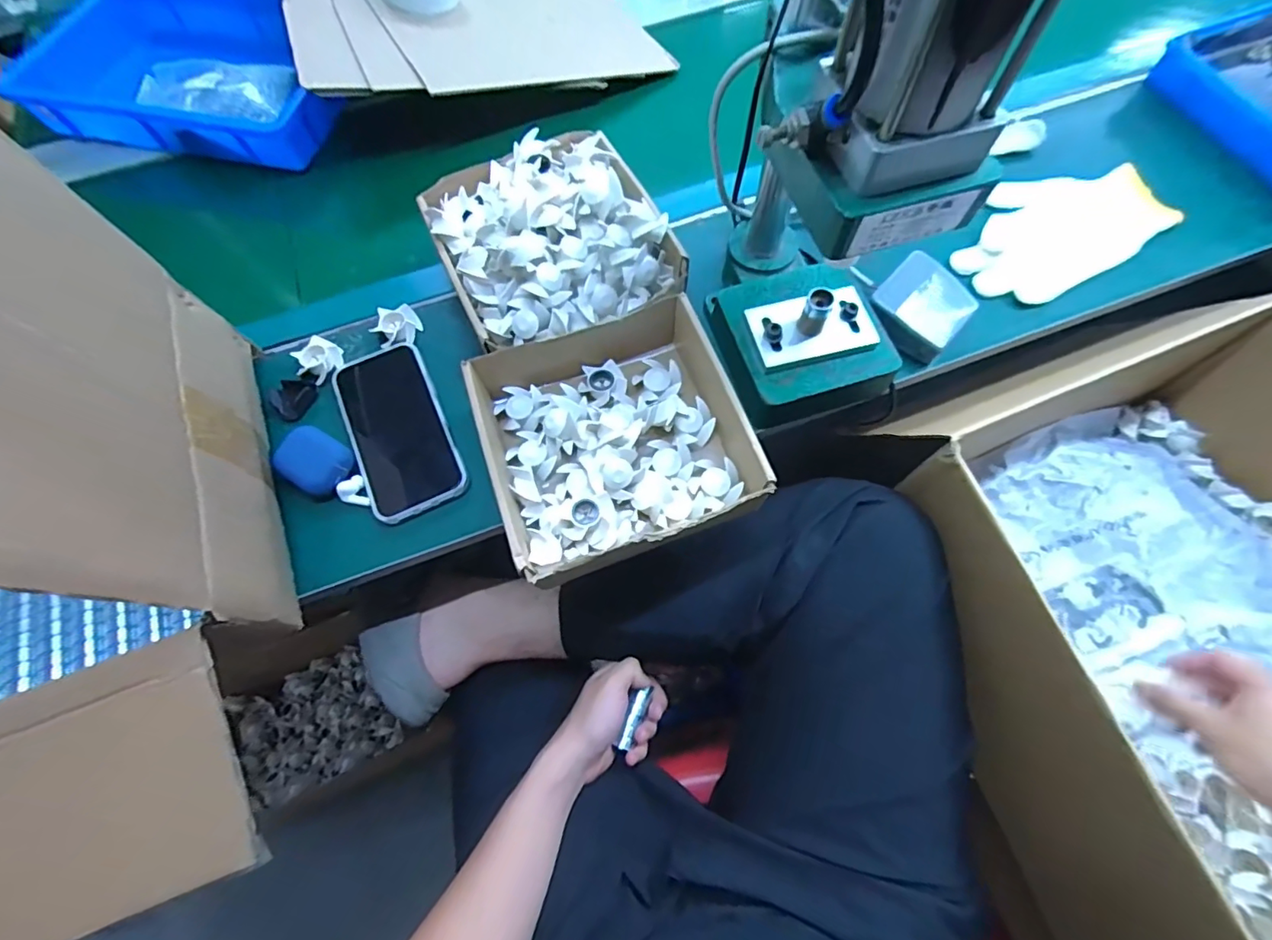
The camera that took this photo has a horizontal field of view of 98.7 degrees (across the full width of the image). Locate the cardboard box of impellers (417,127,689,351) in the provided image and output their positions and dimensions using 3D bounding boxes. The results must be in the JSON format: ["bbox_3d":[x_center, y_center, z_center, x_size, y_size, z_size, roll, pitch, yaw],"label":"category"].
[{"bbox_3d":[-0.082,-0.219,0.514,0.193,0.076,0.215,-25,68,-8],"label":"cardboard box of impellers"}]

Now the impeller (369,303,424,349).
[{"bbox_3d":[-0.232,-0.138,0.534,0.039,0.024,0.044,11,68,7],"label":"impeller"}]

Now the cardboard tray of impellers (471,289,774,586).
[{"bbox_3d":[-0.019,-0.032,0.451,0.195,0.070,0.214,-20,67,-5],"label":"cardboard tray of impellers"}]

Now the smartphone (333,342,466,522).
[{"bbox_3d":[-0.214,-0.042,0.488,0.078,0.011,0.171,-25,68,-8],"label":"smartphone"}]

